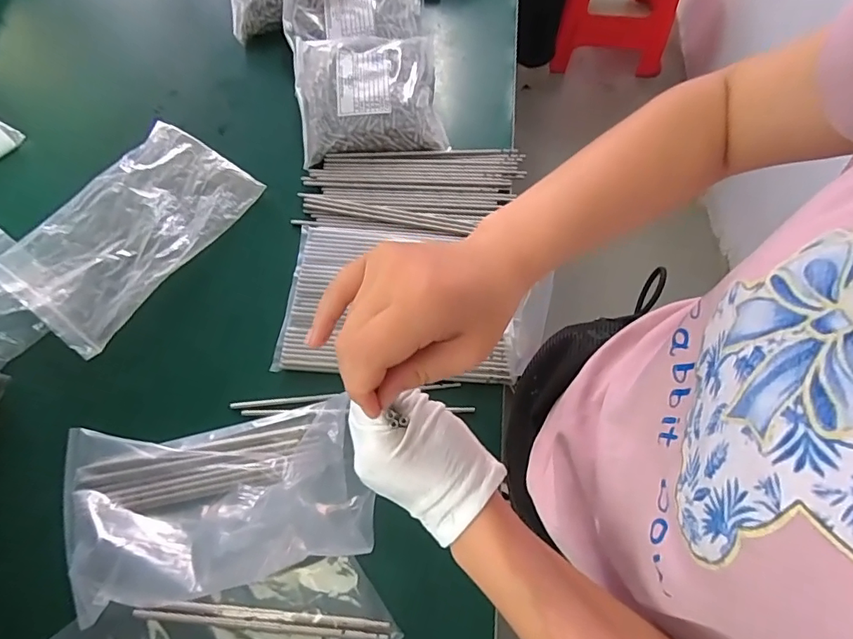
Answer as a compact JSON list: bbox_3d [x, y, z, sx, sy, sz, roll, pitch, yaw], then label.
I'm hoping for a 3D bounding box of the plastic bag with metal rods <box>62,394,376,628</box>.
[{"bbox_3d":[-0.212,0.171,0.485,0.304,0.053,0.167,-8,69,-3],"label":"plastic bag with metal rods"}]

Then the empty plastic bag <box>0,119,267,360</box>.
[{"bbox_3d":[-0.374,-0.119,0.624,0.182,0.024,0.290,35,73,12],"label":"empty plastic bag"}]

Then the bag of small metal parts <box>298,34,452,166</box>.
[{"bbox_3d":[-0.079,-0.309,0.672,0.189,0.048,0.177,-5,69,-2],"label":"bag of small metal parts"}]

